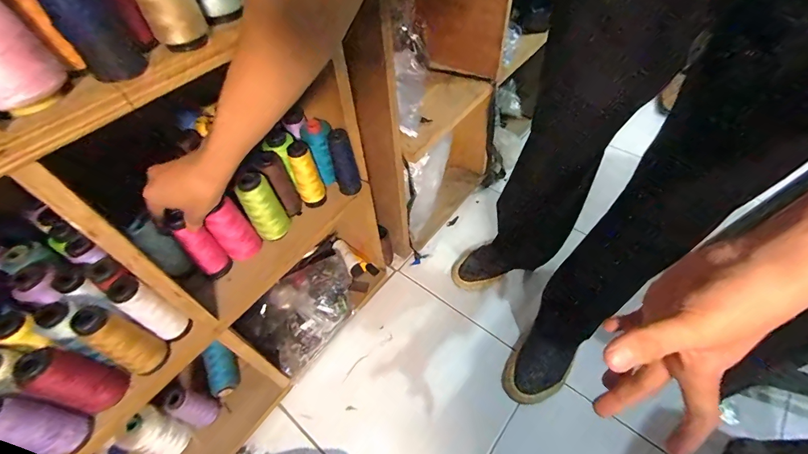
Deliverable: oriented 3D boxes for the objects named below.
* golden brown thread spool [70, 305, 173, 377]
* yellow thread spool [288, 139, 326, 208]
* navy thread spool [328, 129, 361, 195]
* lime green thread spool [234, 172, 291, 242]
[{"bbox_3d":[-0.331,0.135,0.417,0.040,0.117,0.041,-2,51,3],"label":"golden brown thread spool"},{"bbox_3d":[-0.158,-0.083,0.578,0.043,0.104,0.041,-25,54,-14],"label":"yellow thread spool"},{"bbox_3d":[-0.098,-0.103,0.587,0.037,0.115,0.042,-13,52,-6],"label":"navy thread spool"},{"bbox_3d":[-0.208,-0.024,0.530,0.033,0.112,0.045,26,58,23],"label":"lime green thread spool"}]

